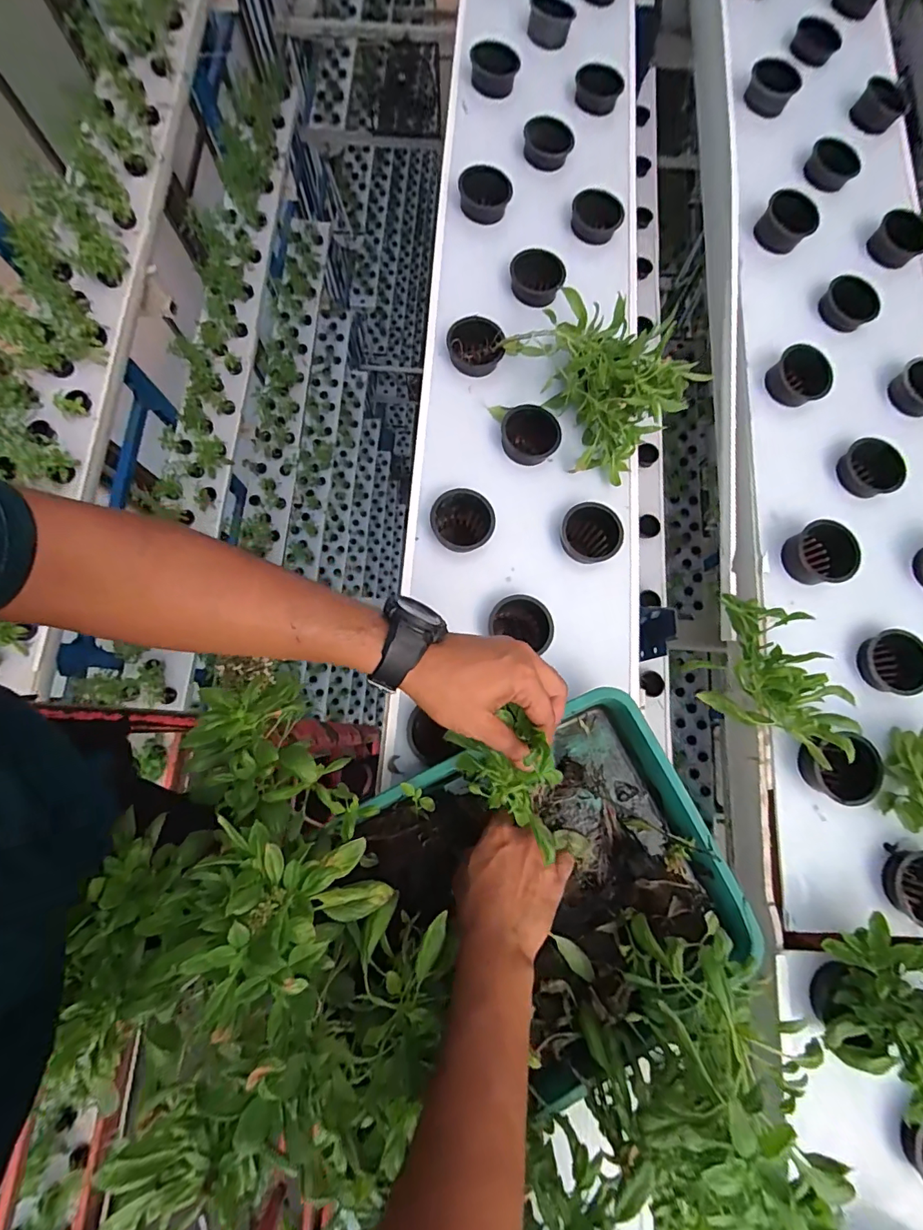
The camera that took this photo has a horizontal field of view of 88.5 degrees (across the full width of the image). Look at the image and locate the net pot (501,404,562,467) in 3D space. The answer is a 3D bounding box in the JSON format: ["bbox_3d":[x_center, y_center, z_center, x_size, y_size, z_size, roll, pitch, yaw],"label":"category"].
[{"bbox_3d":[0.088,-0.227,0.635,0.076,0.070,0.084,10,78,1],"label":"net pot"}]

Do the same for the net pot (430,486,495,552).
[{"bbox_3d":[0.000,-0.108,0.614,0.075,0.090,0.075,0,78,-1],"label":"net pot"}]

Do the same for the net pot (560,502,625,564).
[{"bbox_3d":[0.163,-0.098,0.618,0.073,0.069,0.073,0,78,-1],"label":"net pot"}]

